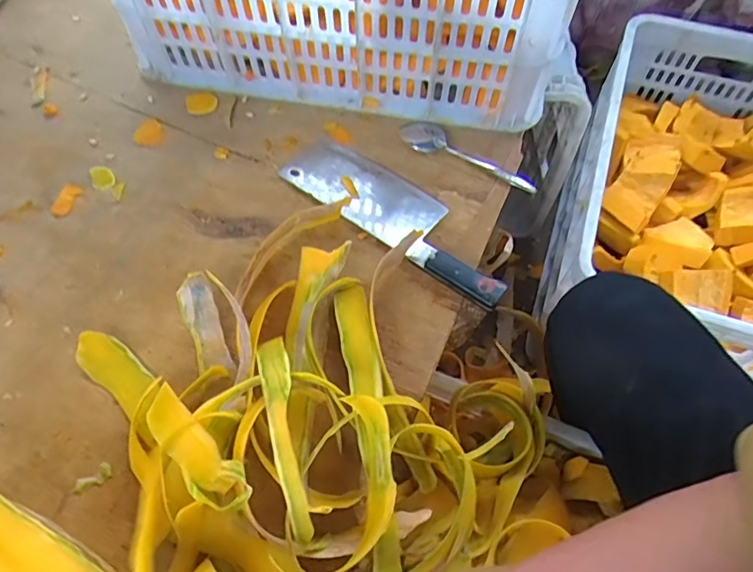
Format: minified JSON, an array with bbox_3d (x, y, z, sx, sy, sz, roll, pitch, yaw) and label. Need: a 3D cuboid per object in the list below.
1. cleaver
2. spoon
[{"bbox_3d":[0.022,-0.077,0.536,0.264,0.029,0.085,37,68,18],"label":"cleaver"},{"bbox_3d":[0.102,-0.147,0.583,0.162,0.015,0.035,25,64,12],"label":"spoon"}]

